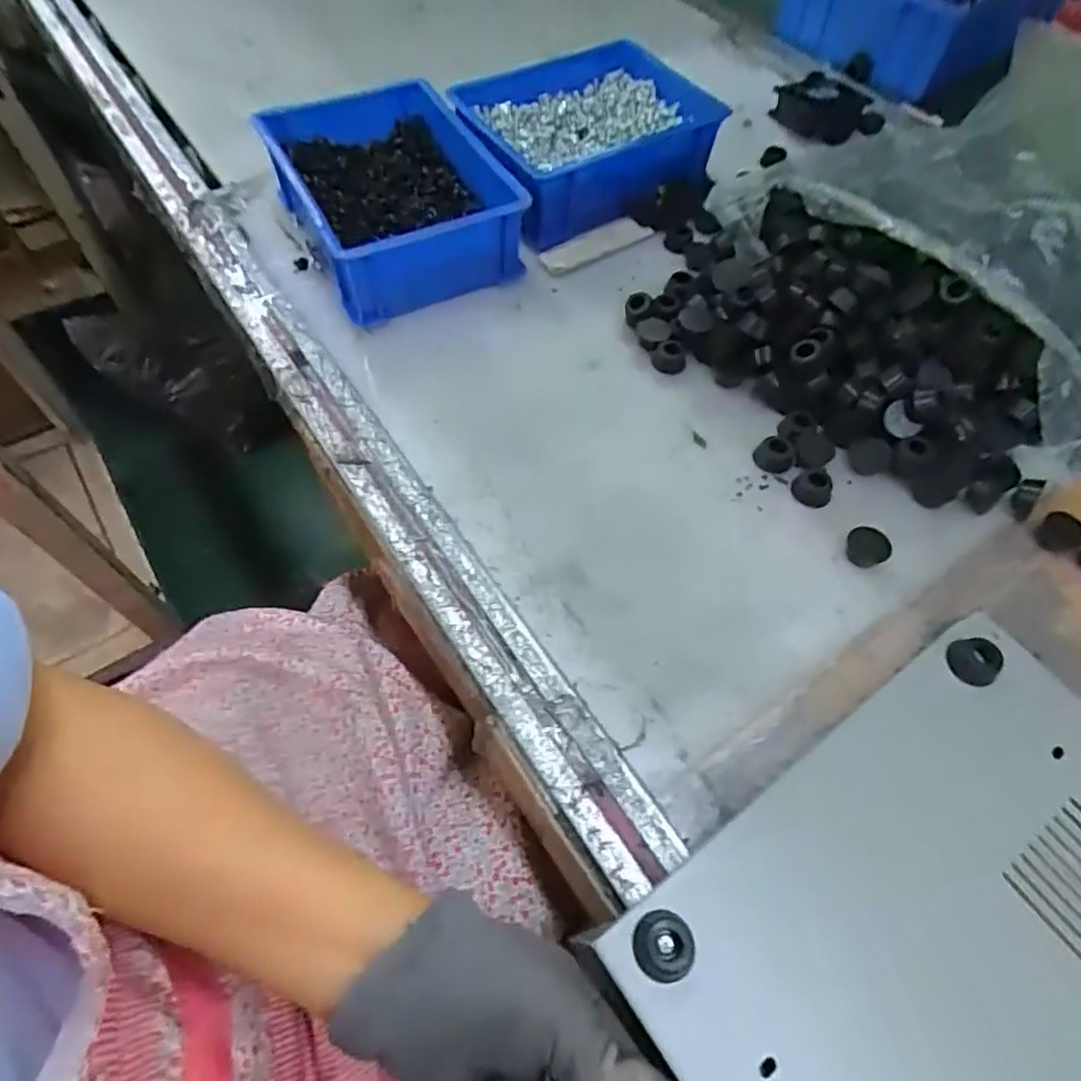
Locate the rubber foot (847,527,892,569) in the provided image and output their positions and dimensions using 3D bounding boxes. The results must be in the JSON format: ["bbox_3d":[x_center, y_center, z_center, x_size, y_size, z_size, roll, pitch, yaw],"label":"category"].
[{"bbox_3d":[0.197,0.004,0.391,0.020,0.014,0.023,-10,60,-5],"label":"rubber foot"}]

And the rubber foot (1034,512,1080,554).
[{"bbox_3d":[0.321,-0.005,0.399,0.019,0.017,0.024,-27,63,-14],"label":"rubber foot"}]

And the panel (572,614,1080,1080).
[{"bbox_3d":[0.173,0.159,0.281,0.266,0.022,0.151,-31,64,-16],"label":"panel"}]

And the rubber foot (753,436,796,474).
[{"bbox_3d":[0.154,-0.056,0.424,0.024,0.013,0.020,26,63,15],"label":"rubber foot"}]

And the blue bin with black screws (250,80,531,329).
[{"bbox_3d":[-0.119,-0.274,0.509,0.149,0.074,0.204,-28,63,-15],"label":"blue bin with black screws"}]

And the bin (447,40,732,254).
[{"bbox_3d":[0.041,-0.357,0.570,0.209,0.082,0.150,-30,64,-16],"label":"bin"}]

